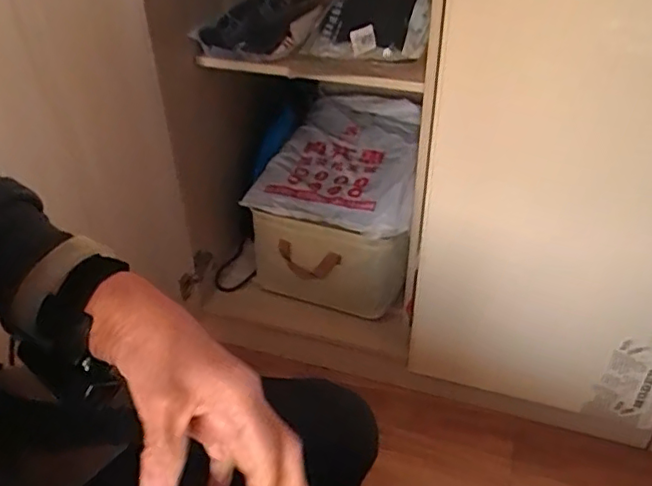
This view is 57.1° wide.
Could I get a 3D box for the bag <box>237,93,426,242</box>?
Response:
[{"bbox_3d":[0.043,-0.164,1.147,0.306,0.110,0.319,13,40,18],"label":"bag"}]

